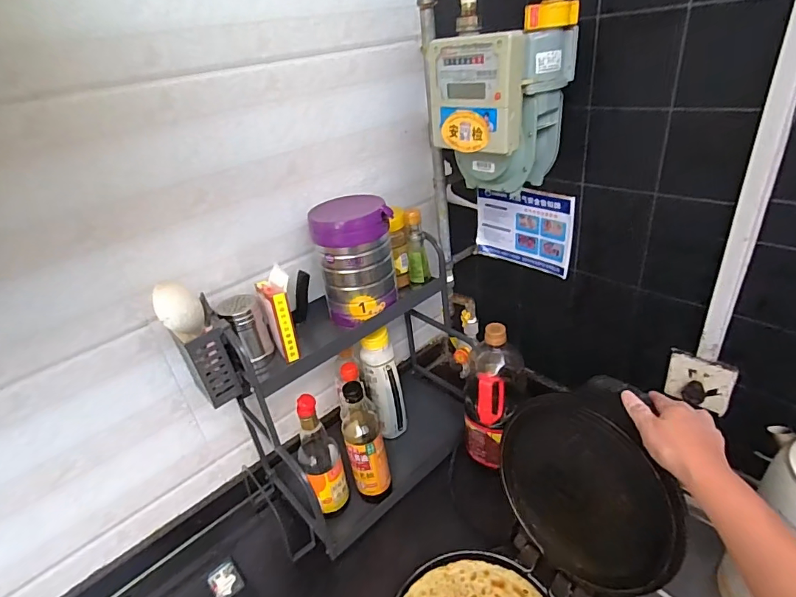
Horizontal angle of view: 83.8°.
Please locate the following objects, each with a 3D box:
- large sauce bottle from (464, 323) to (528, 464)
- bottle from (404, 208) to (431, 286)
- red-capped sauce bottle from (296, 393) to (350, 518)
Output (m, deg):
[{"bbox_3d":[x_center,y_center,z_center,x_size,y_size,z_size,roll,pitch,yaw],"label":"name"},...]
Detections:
[{"bbox_3d":[0.166,0.175,0.797,0.095,0.284,0.105,-25,35,-27],"label":"large sauce bottle"},{"bbox_3d":[0.033,-0.093,0.810,0.042,0.141,0.036,-5,31,5],"label":"bottle"},{"bbox_3d":[-0.133,0.270,0.750,0.070,0.249,0.069,-18,33,-17],"label":"red-capped sauce bottle"}]

